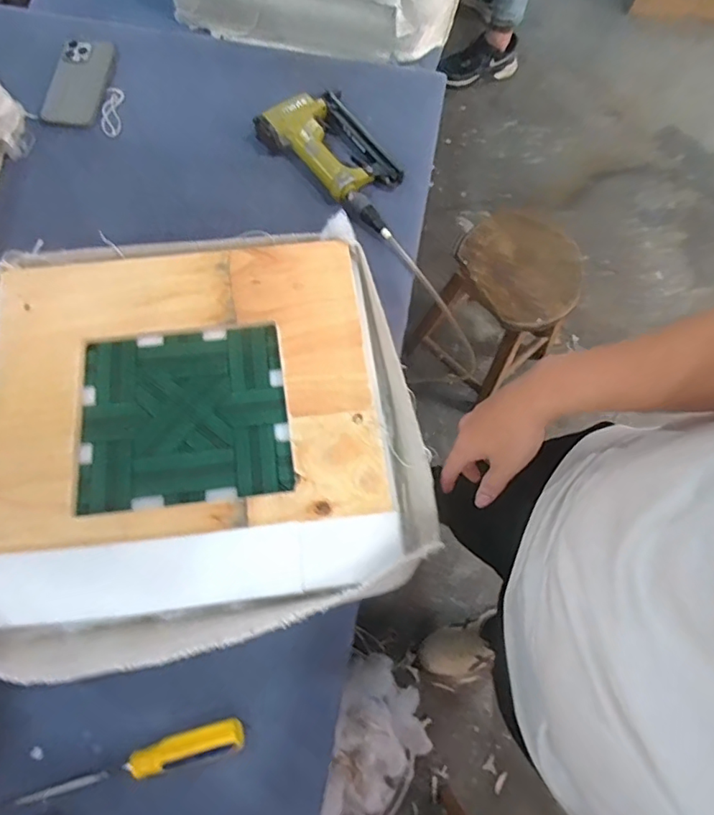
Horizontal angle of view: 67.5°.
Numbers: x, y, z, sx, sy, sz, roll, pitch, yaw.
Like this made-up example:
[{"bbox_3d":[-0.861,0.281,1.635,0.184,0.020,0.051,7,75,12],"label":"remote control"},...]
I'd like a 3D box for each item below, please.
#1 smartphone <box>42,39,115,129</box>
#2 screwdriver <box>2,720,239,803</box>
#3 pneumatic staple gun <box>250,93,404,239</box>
[{"bbox_3d":[-0.439,-0.514,0.843,0.088,0.010,0.167,4,73,0],"label":"smartphone"},{"bbox_3d":[-0.234,0.371,0.553,0.233,0.025,0.031,-14,74,-6],"label":"screwdriver"},{"bbox_3d":[-0.015,-0.365,0.791,0.129,0.048,0.258,-43,79,-13],"label":"pneumatic staple gun"}]

